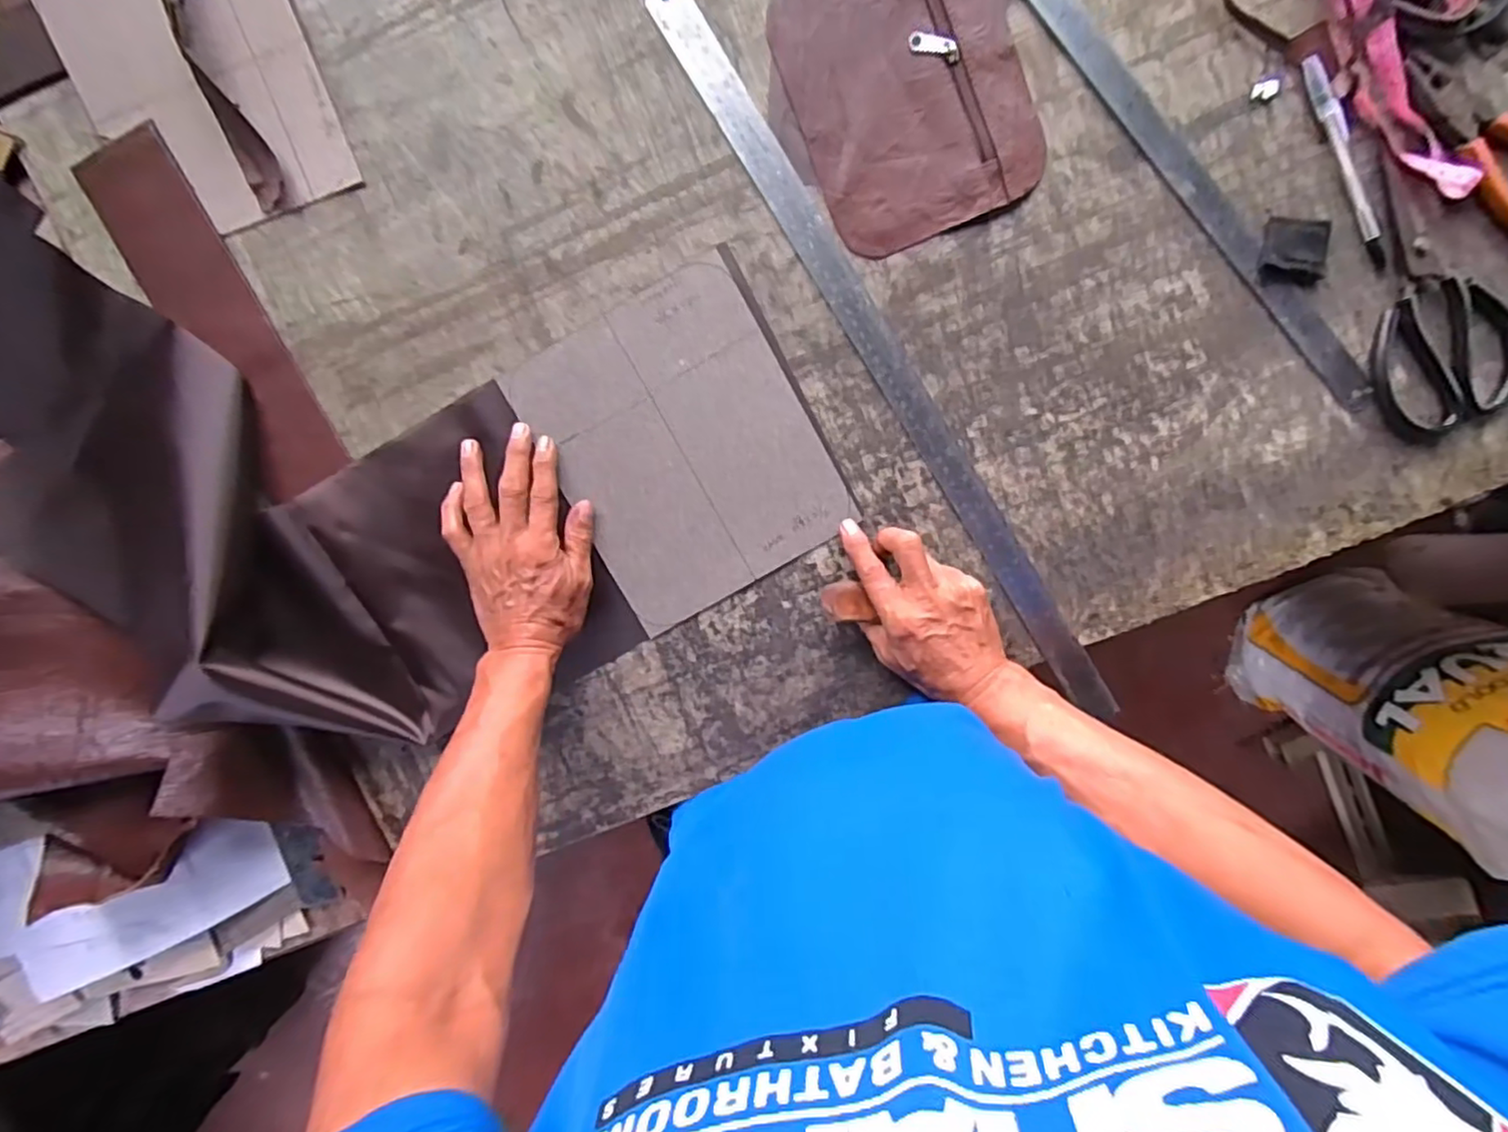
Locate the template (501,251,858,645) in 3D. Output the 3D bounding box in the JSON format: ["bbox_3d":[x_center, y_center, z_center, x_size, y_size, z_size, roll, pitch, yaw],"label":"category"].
[{"bbox_3d":[-0.053,-0.088,0.500,0.184,0.004,0.225,-29,97,3],"label":"template"}]

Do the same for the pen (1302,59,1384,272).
[{"bbox_3d":[0.415,-0.282,0.458,0.014,0.009,0.150,-26,97,4],"label":"pen"}]

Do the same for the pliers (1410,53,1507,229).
[{"bbox_3d":[0.510,-0.290,0.454,0.160,0.014,0.052,36,96,-4],"label":"pliers"}]

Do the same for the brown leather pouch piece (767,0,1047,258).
[{"bbox_3d":[0.109,-0.332,0.458,0.155,0.008,0.188,-21,97,3],"label":"brown leather pouch piece"}]

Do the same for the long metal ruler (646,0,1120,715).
[{"bbox_3d":[0.106,-0.145,0.486,0.031,0.005,0.602,-33,97,2],"label":"long metal ruler"}]

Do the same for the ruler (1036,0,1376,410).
[{"bbox_3d":[0.316,-0.272,0.467,0.026,0.006,0.404,-42,96,5],"label":"ruler"}]

